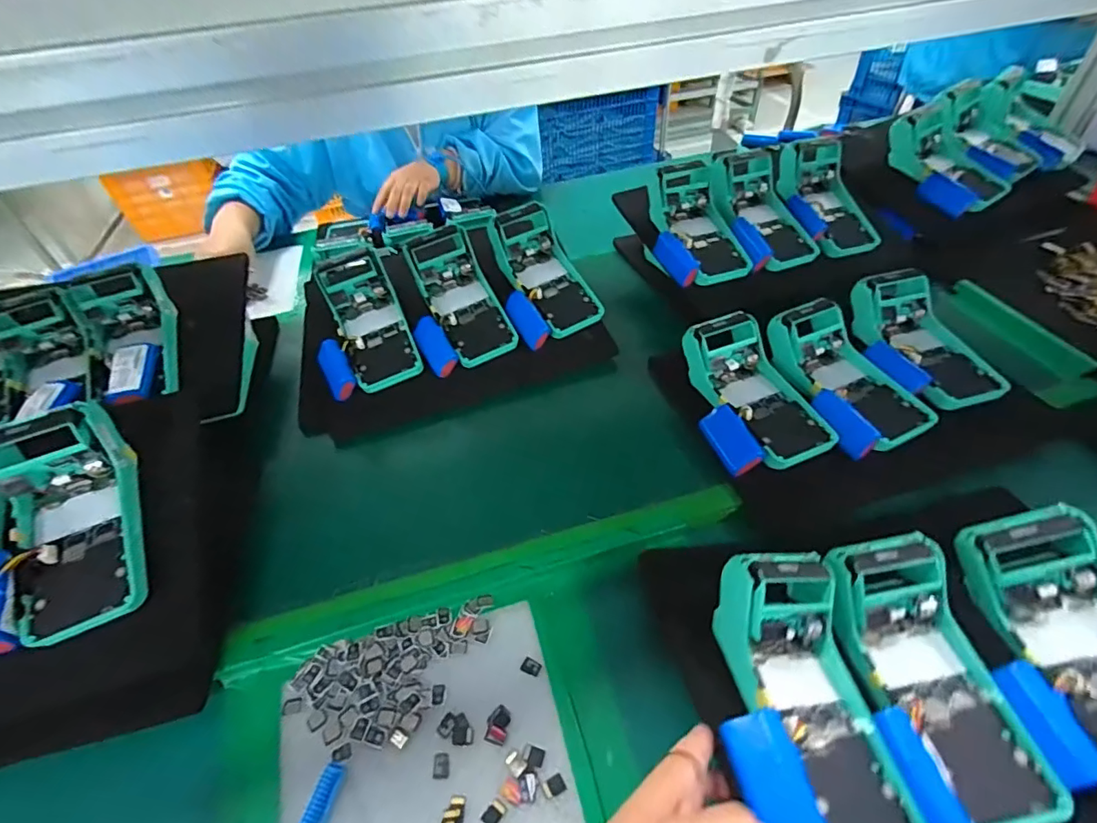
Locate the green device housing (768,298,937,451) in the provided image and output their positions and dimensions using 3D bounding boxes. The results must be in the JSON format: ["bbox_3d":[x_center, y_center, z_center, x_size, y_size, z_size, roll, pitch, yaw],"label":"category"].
[{"bbox_3d":[0.303,-0.043,0.514,0.100,0.056,0.167,-21,48,-20],"label":"green device housing"}]

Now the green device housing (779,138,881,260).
[{"bbox_3d":[0.375,-0.287,0.690,0.104,0.051,0.170,-14,77,-15],"label":"green device housing"}]

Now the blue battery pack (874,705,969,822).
[{"bbox_3d":[0.224,0.220,0.306,0.020,0.018,0.068,-4,44,-5],"label":"blue battery pack"}]

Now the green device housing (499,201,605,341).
[{"bbox_3d":[0.000,-0.173,0.629,0.079,0.049,0.169,-24,78,-23],"label":"green device housing"}]

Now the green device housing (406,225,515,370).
[{"bbox_3d":[-0.106,-0.134,0.607,0.081,0.055,0.171,-23,79,-22],"label":"green device housing"}]

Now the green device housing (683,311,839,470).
[{"bbox_3d":[0.212,-0.021,0.518,0.081,0.050,0.169,-19,62,-18],"label":"green device housing"}]

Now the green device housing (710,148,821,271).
[{"bbox_3d":[0.278,-0.265,0.657,0.103,0.058,0.171,-9,61,-19],"label":"green device housing"}]

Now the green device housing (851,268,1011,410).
[{"bbox_3d":[0.407,-0.080,0.548,0.109,0.077,0.168,-6,45,-7],"label":"green device housing"}]

